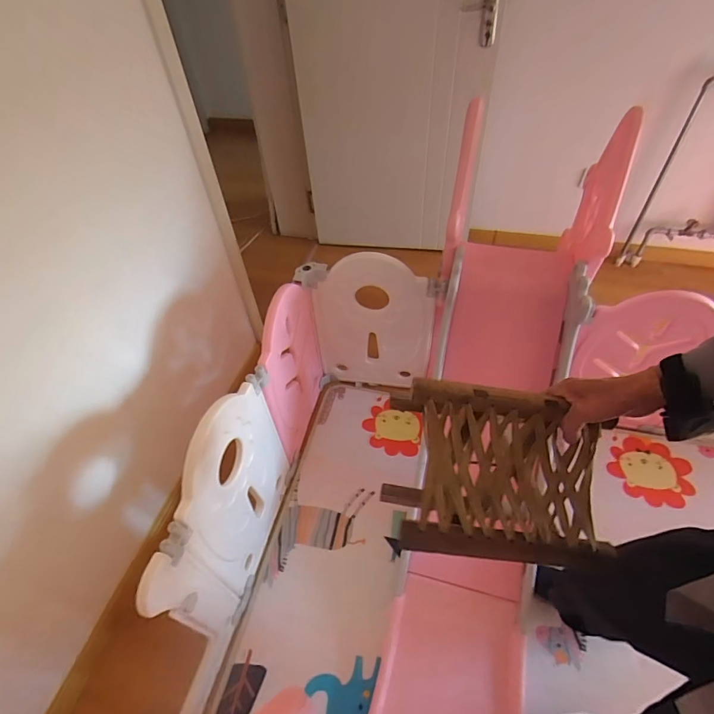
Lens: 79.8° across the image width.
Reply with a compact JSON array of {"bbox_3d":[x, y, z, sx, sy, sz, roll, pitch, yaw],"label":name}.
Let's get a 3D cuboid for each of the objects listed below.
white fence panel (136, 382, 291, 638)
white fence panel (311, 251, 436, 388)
[{"bbox_3d":[-0.307,0.380,1.063,0.047,0.558,0.514,10,50,11],"label":"white fence panel"},{"bbox_3d":[0.058,-0.093,1.466,0.387,0.591,0.038,2,49,5],"label":"white fence panel"}]

